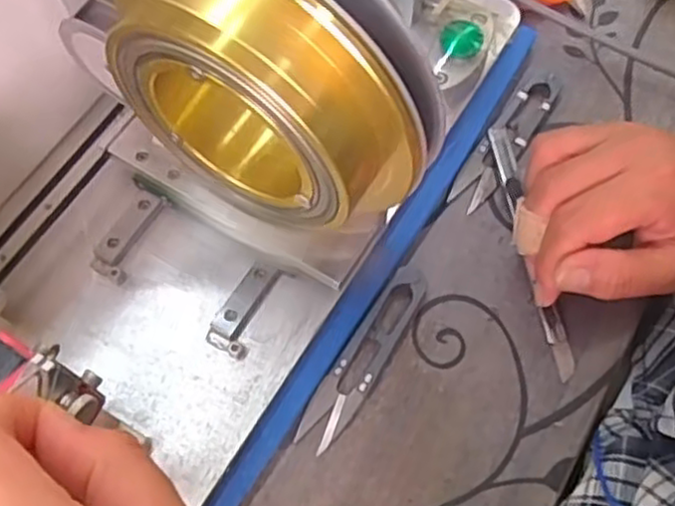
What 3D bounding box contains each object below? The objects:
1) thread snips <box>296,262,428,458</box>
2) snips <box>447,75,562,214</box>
[{"bbox_3d":[0.015,0.051,0.355,0.023,0.008,0.101,30,70,11],"label":"thread snips"},{"bbox_3d":[0.098,-0.065,0.409,0.021,0.008,0.099,34,71,13],"label":"snips"}]

